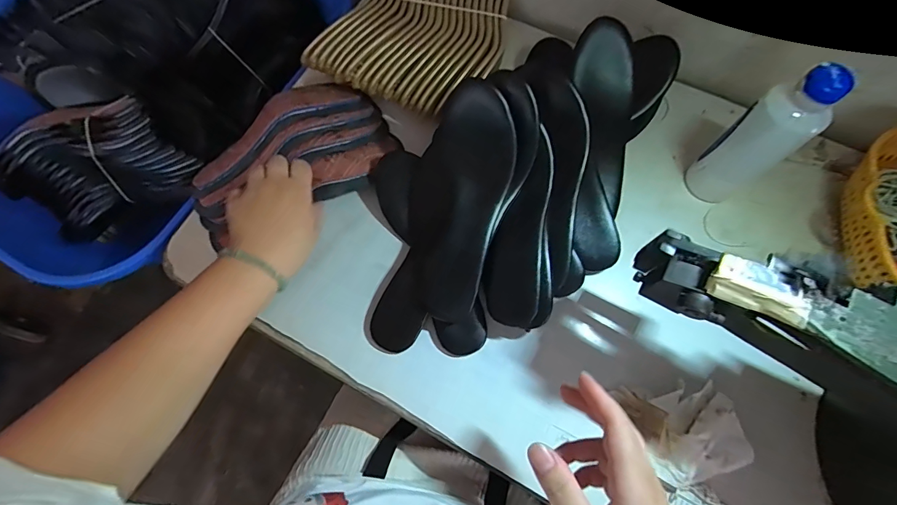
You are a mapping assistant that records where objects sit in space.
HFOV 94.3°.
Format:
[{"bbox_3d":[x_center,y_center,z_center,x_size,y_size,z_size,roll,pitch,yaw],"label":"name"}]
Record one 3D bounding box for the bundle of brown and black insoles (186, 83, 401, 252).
[{"bbox_3d":[-0.190,-0.117,0.501,0.243,0.050,0.165,-22,71,-7],"label":"bundle of brown and black insoles"}]

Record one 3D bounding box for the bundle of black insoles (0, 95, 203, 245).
[{"bbox_3d":[-0.457,-0.116,0.542,0.240,0.106,0.118,-17,70,-5],"label":"bundle of black insoles"}]

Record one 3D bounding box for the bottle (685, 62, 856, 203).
[{"bbox_3d":[0.308,-0.108,0.417,0.053,0.167,0.057,-35,73,-11],"label":"bottle"}]

